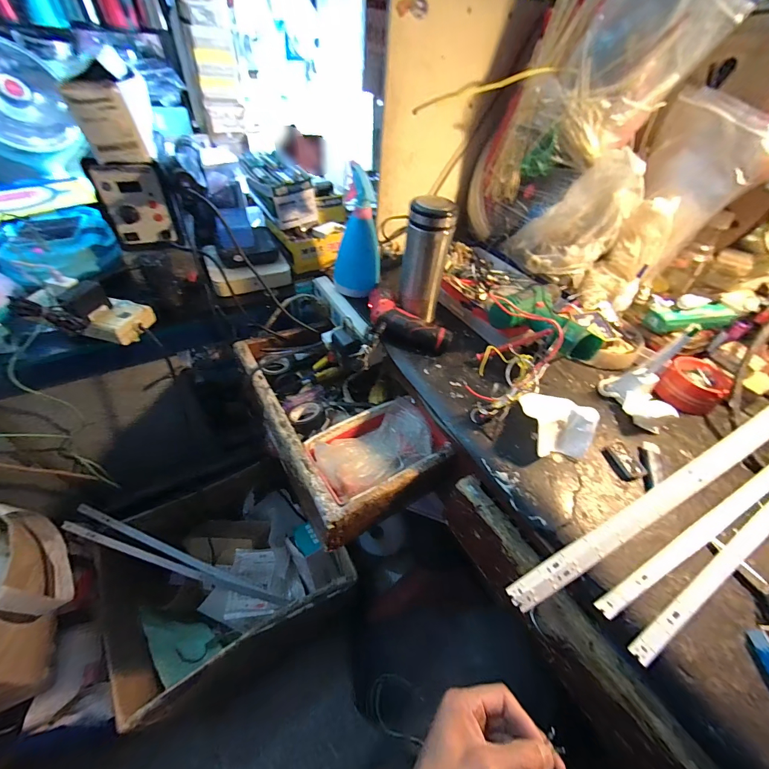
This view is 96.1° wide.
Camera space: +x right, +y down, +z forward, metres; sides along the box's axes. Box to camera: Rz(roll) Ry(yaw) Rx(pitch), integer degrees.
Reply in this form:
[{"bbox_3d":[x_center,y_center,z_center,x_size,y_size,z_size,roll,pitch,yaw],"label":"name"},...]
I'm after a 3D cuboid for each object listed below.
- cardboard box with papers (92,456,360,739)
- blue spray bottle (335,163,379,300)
[{"bbox_3d":[-0.360,0.476,0.855,0.430,0.314,0.356,-23,54,-24],"label":"cardboard box with papers"},{"bbox_3d":[-0.047,-0.252,0.603,0.079,0.186,0.068,38,55,25],"label":"blue spray bottle"}]

